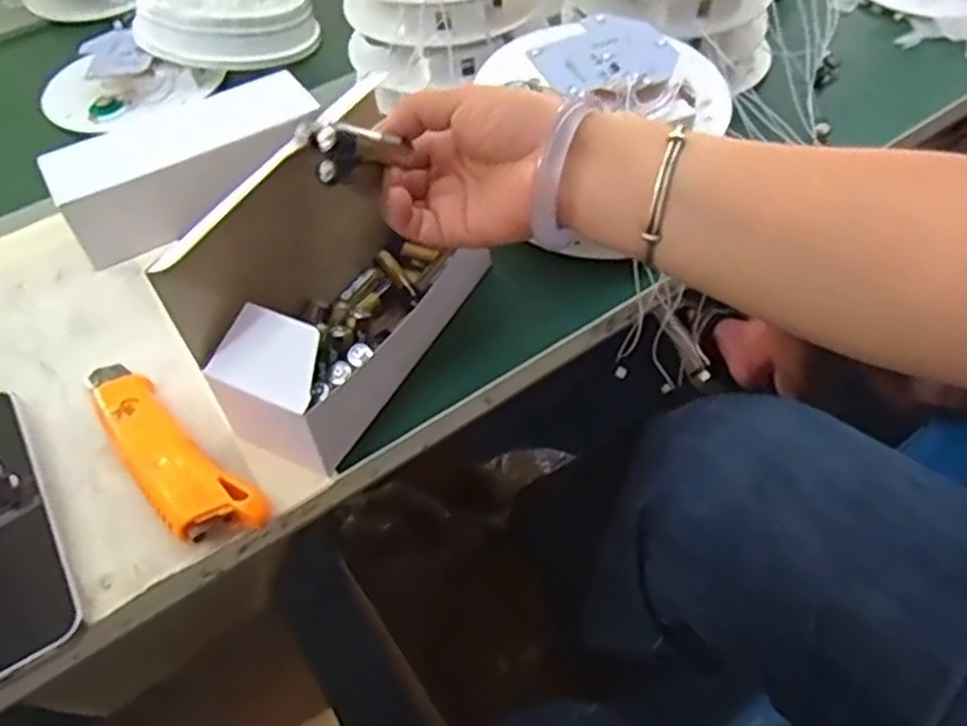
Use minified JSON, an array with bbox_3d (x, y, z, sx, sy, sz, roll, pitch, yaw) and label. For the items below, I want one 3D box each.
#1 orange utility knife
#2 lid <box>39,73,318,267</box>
[{"bbox_3d":[-0.165,0.039,0.390,0.040,0.023,0.148,-37,56,-24],"label":"orange utility knife"},{"bbox_3d":[-0.191,-0.134,0.514,0.173,0.048,0.077,-28,53,-18],"label":"lid"}]

